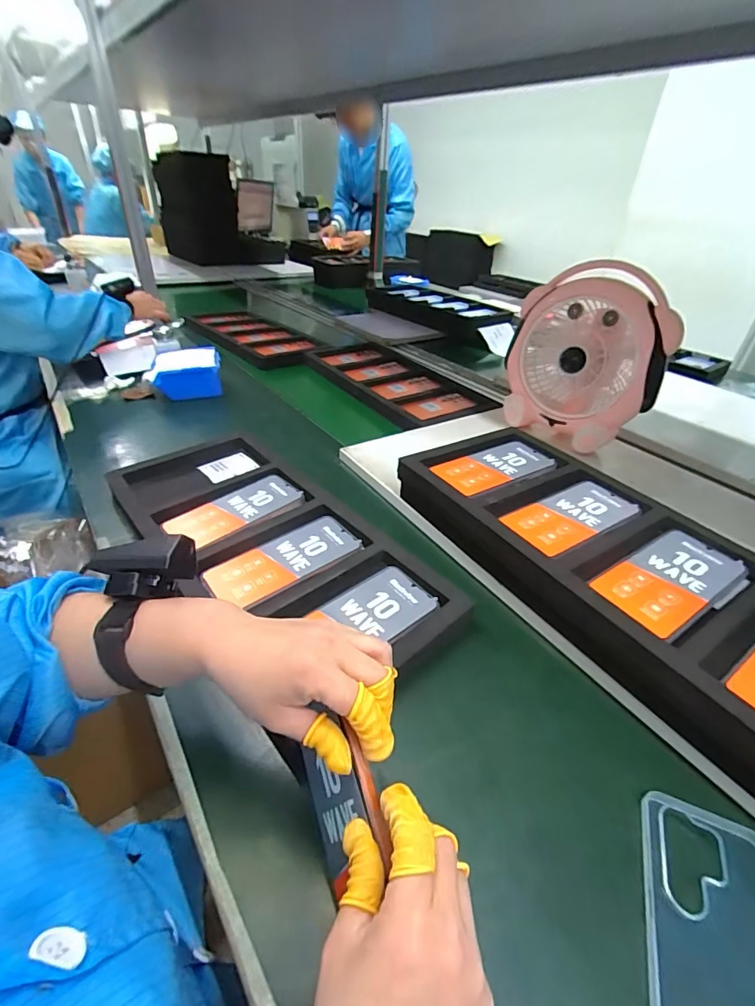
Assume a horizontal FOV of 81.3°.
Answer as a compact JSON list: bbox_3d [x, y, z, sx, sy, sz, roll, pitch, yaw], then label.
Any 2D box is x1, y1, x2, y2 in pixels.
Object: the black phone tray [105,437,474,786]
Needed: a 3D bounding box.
[{"bbox_3d":[-0.144,0.046,0.530,0.208,0.023,0.485,-27,46,-33],"label":"black phone tray"}]

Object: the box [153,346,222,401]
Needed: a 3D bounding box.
[{"bbox_3d":[-0.388,-0.264,0.900,0.132,0.072,0.109,-6,37,-14],"label":"box"}]

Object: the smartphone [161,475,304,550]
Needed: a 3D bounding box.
[{"bbox_3d":[-0.183,0.012,0.575,0.164,0.014,0.074,-28,46,-34],"label":"smartphone"}]

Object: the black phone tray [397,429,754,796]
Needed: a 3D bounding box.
[{"bbox_3d":[0.244,0.067,0.481,0.234,0.078,0.483,-21,43,-28],"label":"black phone tray"}]

